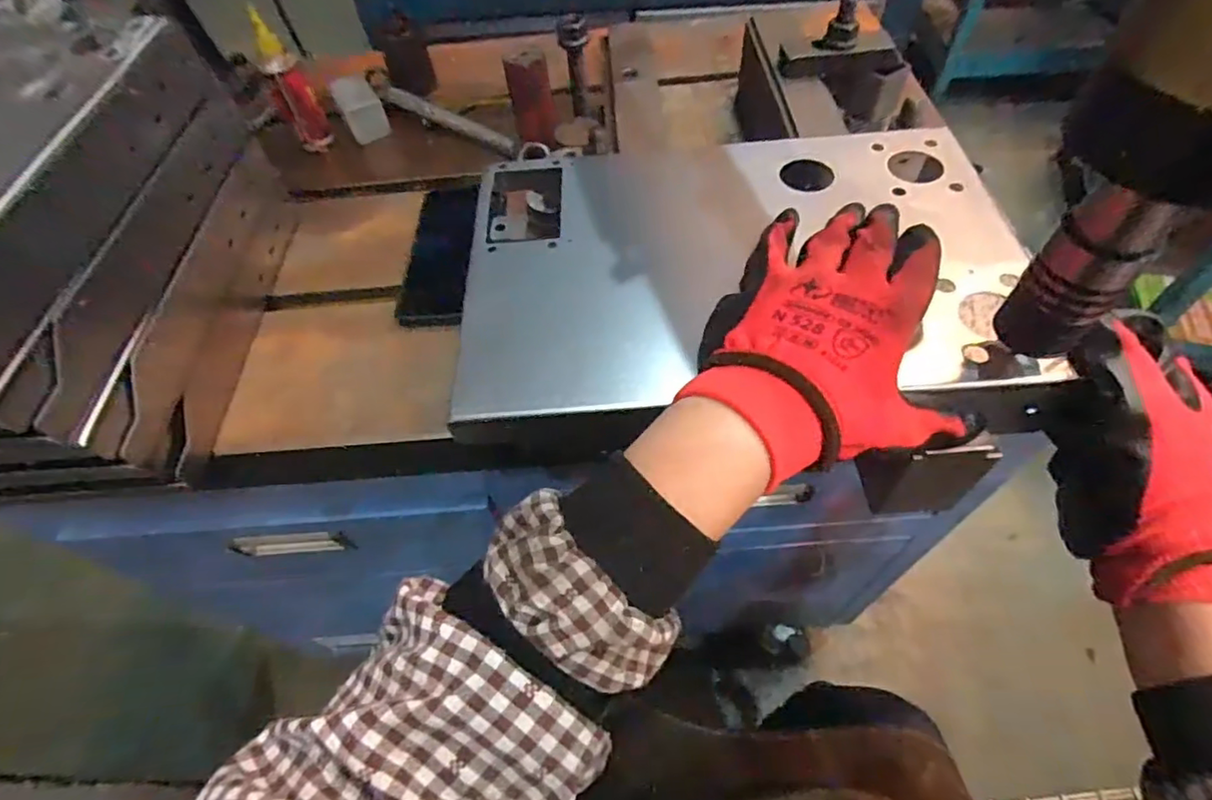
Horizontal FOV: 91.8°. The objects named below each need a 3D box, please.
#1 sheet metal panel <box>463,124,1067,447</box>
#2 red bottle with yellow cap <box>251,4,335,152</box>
[{"bbox_3d":[0.070,-0.076,0.327,0.292,0.009,0.218,-4,56,3],"label":"sheet metal panel"},{"bbox_3d":[-0.333,-0.325,0.624,0.042,0.130,0.035,-27,58,-13],"label":"red bottle with yellow cap"}]

